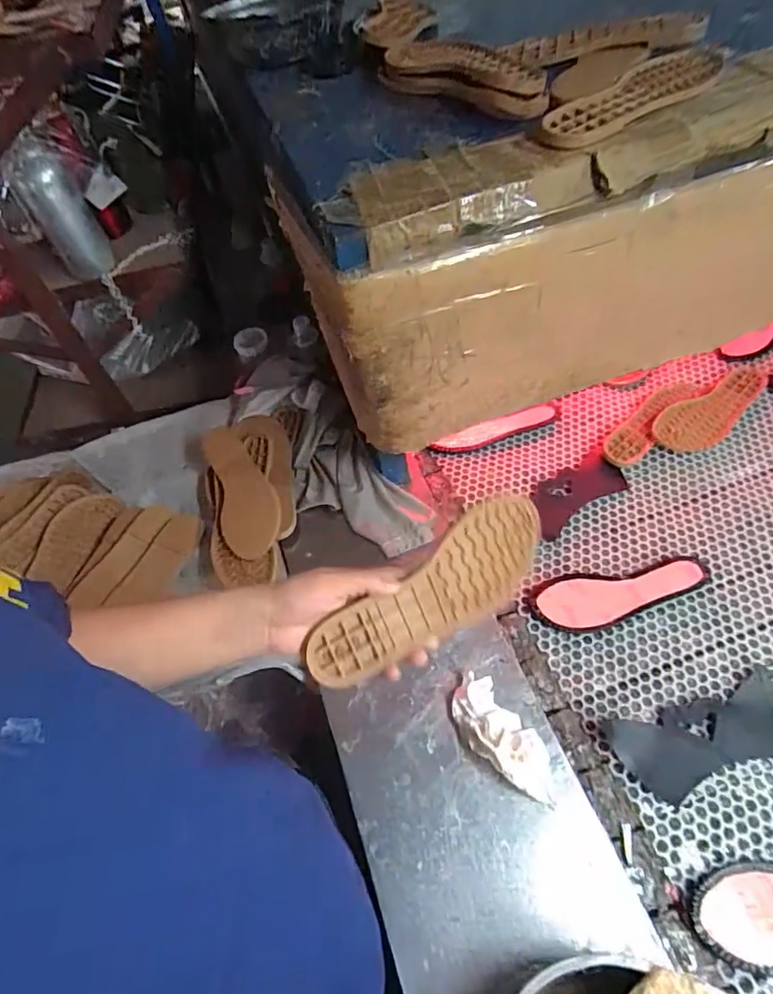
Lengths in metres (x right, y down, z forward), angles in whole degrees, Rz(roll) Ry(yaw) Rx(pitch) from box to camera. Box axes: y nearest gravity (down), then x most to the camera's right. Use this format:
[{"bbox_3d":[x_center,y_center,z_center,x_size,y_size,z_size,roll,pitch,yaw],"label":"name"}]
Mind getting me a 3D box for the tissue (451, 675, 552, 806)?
[{"bbox_3d":[0.126,0.263,0.566,0.068,0.042,0.142,-29,57,-15],"label":"tissue"}]

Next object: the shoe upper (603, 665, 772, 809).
[{"bbox_3d":[0.361,0.269,0.577,0.204,0.007,0.088,-14,54,-6],"label":"shoe upper"}]

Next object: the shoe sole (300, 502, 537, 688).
[{"bbox_3d":[0.043,0.083,0.451,0.238,0.020,0.082,-32,101,-16],"label":"shoe sole"}]

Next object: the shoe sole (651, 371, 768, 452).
[{"bbox_3d":[0.528,-0.145,0.835,0.234,0.016,0.084,-33,58,-18],"label":"shoe sole"}]

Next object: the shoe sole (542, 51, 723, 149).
[{"bbox_3d":[0.266,-0.426,0.544,0.247,0.021,0.084,-38,59,-18],"label":"shoe sole"}]

